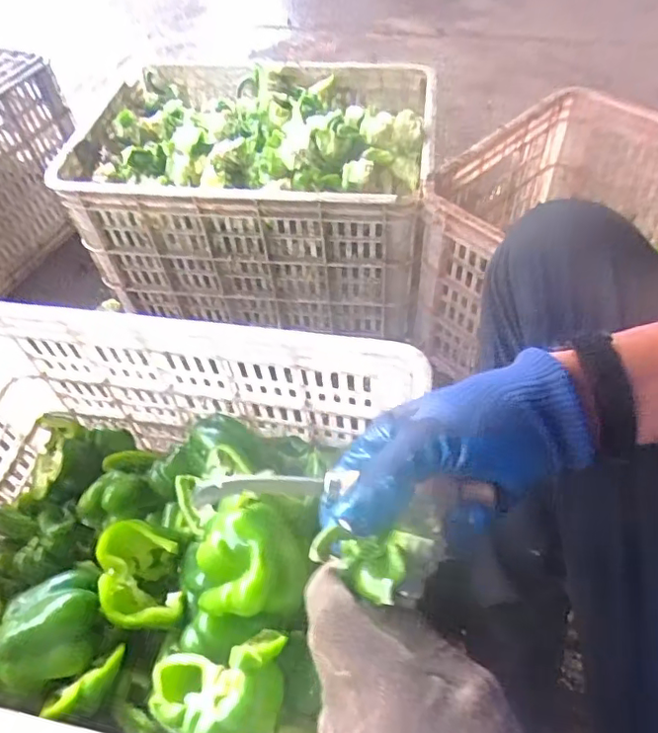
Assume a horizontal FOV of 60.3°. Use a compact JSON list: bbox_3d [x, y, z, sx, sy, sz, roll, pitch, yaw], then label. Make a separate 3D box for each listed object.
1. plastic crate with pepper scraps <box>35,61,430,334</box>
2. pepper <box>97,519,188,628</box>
[{"bbox_3d":[-0.104,-0.278,0.881,0.493,0.261,0.334,5,52,8],"label":"plastic crate with pepper scraps"},{"bbox_3d":[-0.167,0.191,0.524,0.066,0.080,0.096,-7,52,-2],"label":"pepper"}]

